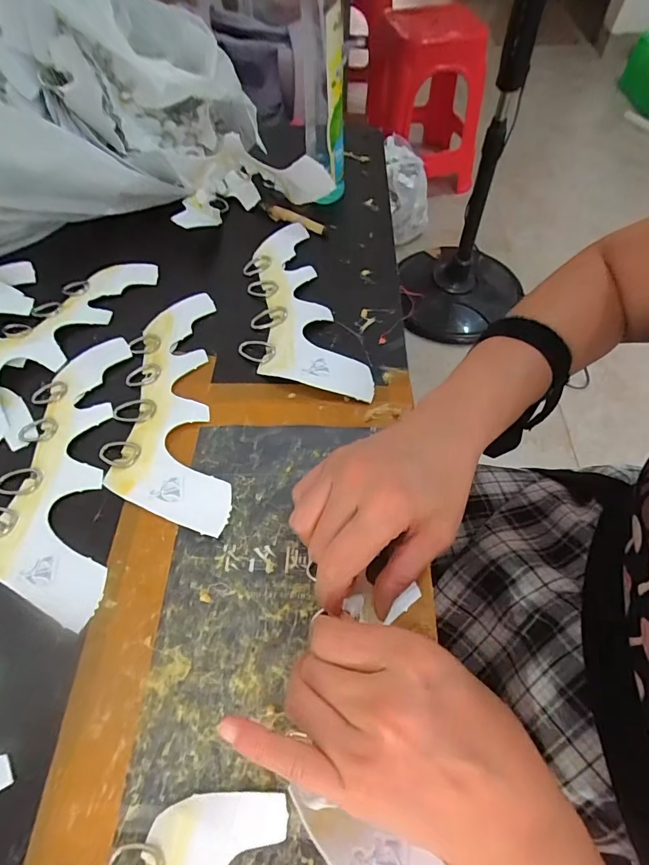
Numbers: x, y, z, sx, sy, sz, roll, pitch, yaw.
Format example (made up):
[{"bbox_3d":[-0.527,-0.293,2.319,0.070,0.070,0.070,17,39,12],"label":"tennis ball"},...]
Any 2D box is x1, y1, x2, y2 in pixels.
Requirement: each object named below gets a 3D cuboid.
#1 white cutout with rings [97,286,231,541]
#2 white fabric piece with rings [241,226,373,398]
[{"bbox_3d":[-0.125,-0.021,0.347,0.085,0.008,0.215,-10,60,-5],"label":"white cutout with rings"},{"bbox_3d":[-0.031,-0.108,0.394,0.086,0.010,0.214,-16,60,-8],"label":"white fabric piece with rings"}]

